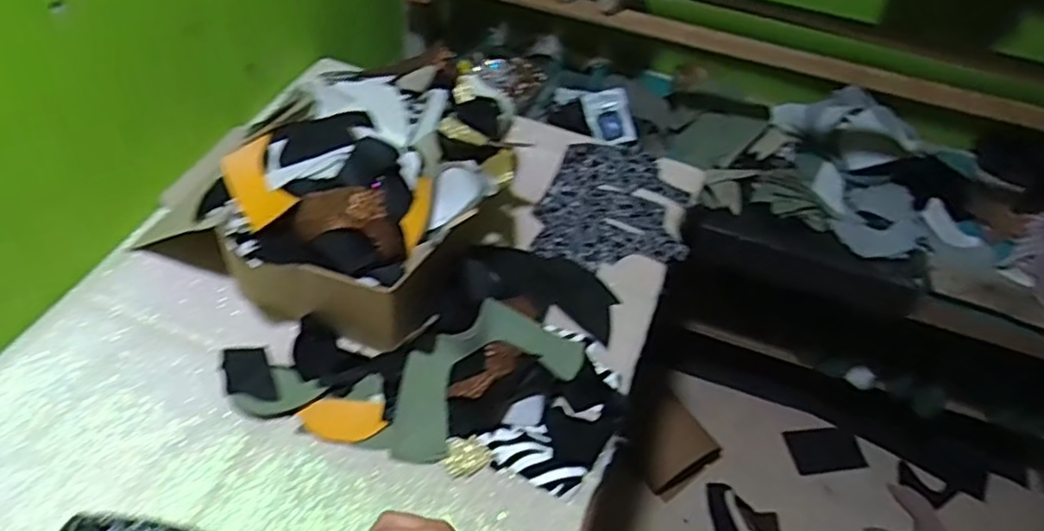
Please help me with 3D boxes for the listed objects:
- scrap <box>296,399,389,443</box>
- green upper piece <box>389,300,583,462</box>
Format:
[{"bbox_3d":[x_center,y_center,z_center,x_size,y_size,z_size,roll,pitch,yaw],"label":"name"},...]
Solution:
[{"bbox_3d":[-0.177,0.153,0.657,0.082,0.010,0.039,4,48,-4],"label":"scrap"},{"bbox_3d":[-0.039,0.104,0.681,0.219,0.059,0.095,-25,56,-26],"label":"green upper piece"}]

